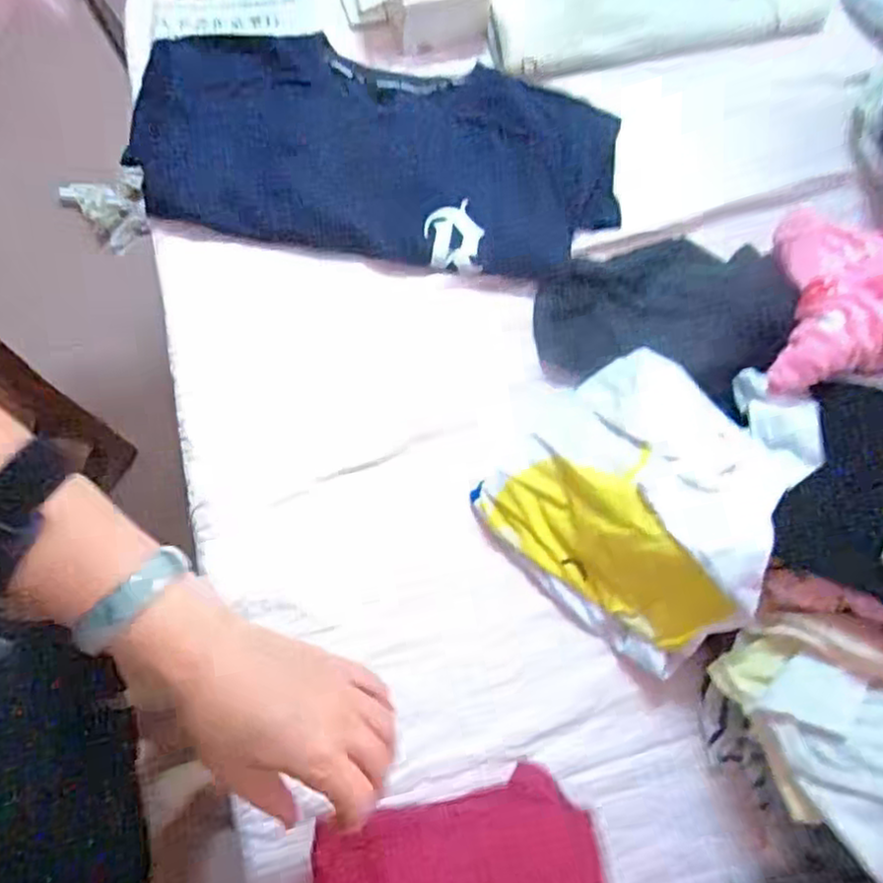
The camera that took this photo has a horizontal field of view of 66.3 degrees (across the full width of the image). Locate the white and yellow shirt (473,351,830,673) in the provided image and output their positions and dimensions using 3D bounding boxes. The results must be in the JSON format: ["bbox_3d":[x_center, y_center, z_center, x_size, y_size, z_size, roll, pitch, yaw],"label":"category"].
[{"bbox_3d":[0.149,0.023,0.504,0.191,0.101,0.219,31,77,10],"label":"white and yellow shirt"}]

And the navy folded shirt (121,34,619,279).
[{"bbox_3d":[-0.065,-0.274,0.632,0.446,0.035,0.215,11,74,4],"label":"navy folded shirt"}]

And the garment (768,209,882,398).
[{"bbox_3d":[0.326,-0.111,0.521,0.126,0.056,0.164,10,72,5],"label":"garment"}]

